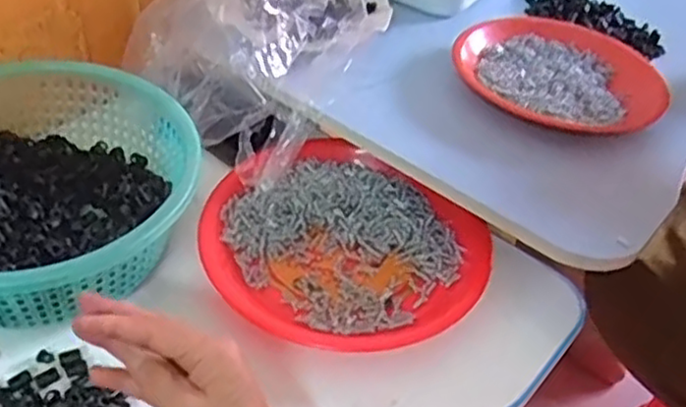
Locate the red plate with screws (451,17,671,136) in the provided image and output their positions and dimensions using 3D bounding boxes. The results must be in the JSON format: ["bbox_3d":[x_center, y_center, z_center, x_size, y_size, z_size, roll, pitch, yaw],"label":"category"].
[{"bbox_3d":[0.195,-0.124,0.643,0.181,0.022,0.177,3,44,-3],"label":"red plate with screws"}]

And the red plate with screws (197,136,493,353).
[{"bbox_3d":[0.000,0.030,0.554,0.195,0.027,0.197,3,44,-3],"label":"red plate with screws"}]

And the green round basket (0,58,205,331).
[{"bbox_3d":[-0.226,-0.017,0.527,0.224,0.086,0.208,3,44,-3],"label":"green round basket"}]

